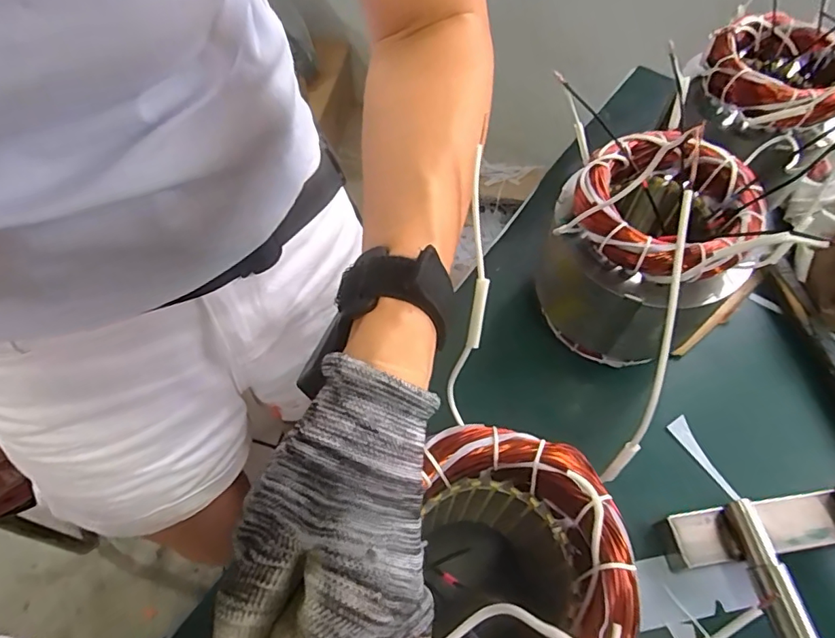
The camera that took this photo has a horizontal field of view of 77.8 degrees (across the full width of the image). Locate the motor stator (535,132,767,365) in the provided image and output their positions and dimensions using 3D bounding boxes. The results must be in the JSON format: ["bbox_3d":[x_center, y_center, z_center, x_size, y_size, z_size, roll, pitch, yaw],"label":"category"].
[{"bbox_3d":[0.182,-0.045,0.426,0.126,0.155,0.118,1,58,-1],"label":"motor stator"}]

